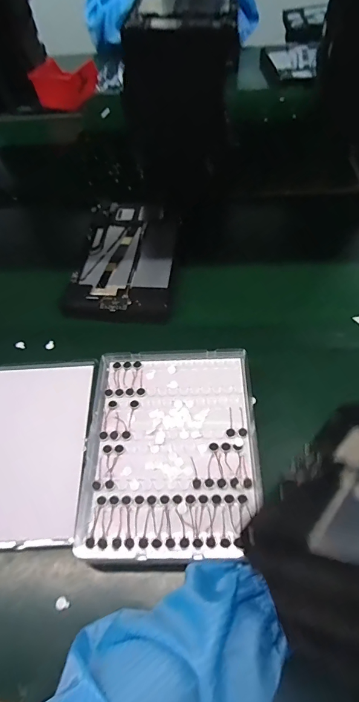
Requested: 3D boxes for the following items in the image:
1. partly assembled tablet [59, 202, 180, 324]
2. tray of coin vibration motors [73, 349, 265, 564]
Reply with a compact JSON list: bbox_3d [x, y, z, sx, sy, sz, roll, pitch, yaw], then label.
[{"bbox_3d":[-0.073,-0.150,0.613,0.158,0.012,0.265,5,56,7],"label":"partly assembled tablet"},{"bbox_3d":[-0.007,0.100,0.422,0.172,0.038,0.220,-2,56,2],"label":"tray of coin vibration motors"}]

